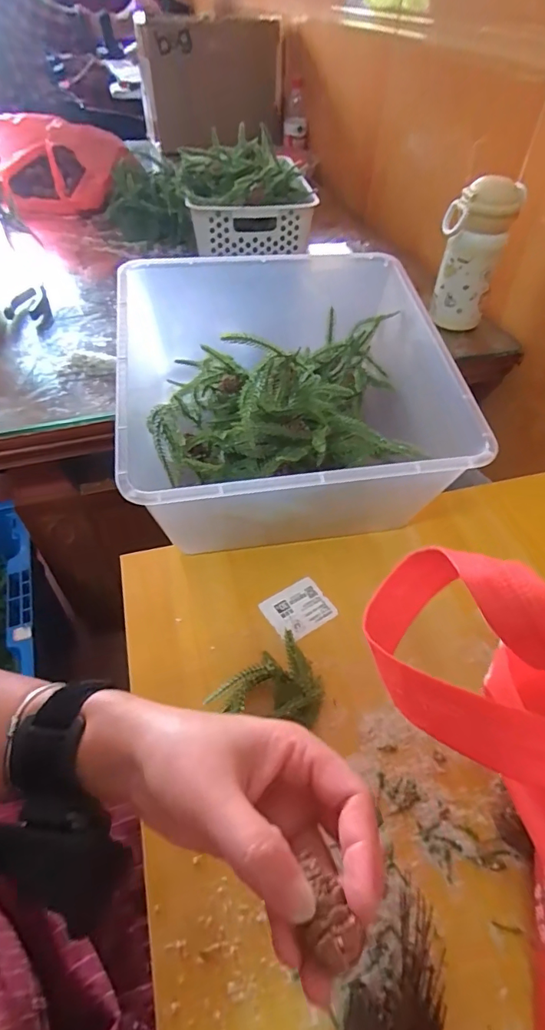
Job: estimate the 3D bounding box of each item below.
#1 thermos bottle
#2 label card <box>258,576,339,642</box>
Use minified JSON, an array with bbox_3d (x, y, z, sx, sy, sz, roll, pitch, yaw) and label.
[{"bbox_3d":[0.270,-0.352,0.650,0.083,0.185,0.063,17,51,13],"label":"thermos bottle"},{"bbox_3d":[0.024,0.086,0.427,0.058,0.004,0.048,-27,55,-22],"label":"label card"}]

